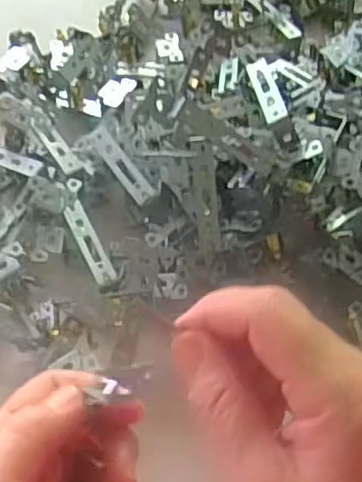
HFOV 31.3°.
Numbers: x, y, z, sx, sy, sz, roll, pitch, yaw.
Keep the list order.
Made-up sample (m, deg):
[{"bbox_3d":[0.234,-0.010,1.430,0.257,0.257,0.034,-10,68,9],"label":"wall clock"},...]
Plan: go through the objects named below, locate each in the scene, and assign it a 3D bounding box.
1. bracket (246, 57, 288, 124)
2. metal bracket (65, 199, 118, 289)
[{"bbox_3d":[0.055,-0.097,0.414,0.015,0.007,0.069,-3,45,-6],"label":"bracket"},{"bbox_3d":[-0.061,0.001,0.427,0.014,0.004,0.067,-20,61,-16],"label":"metal bracket"}]

